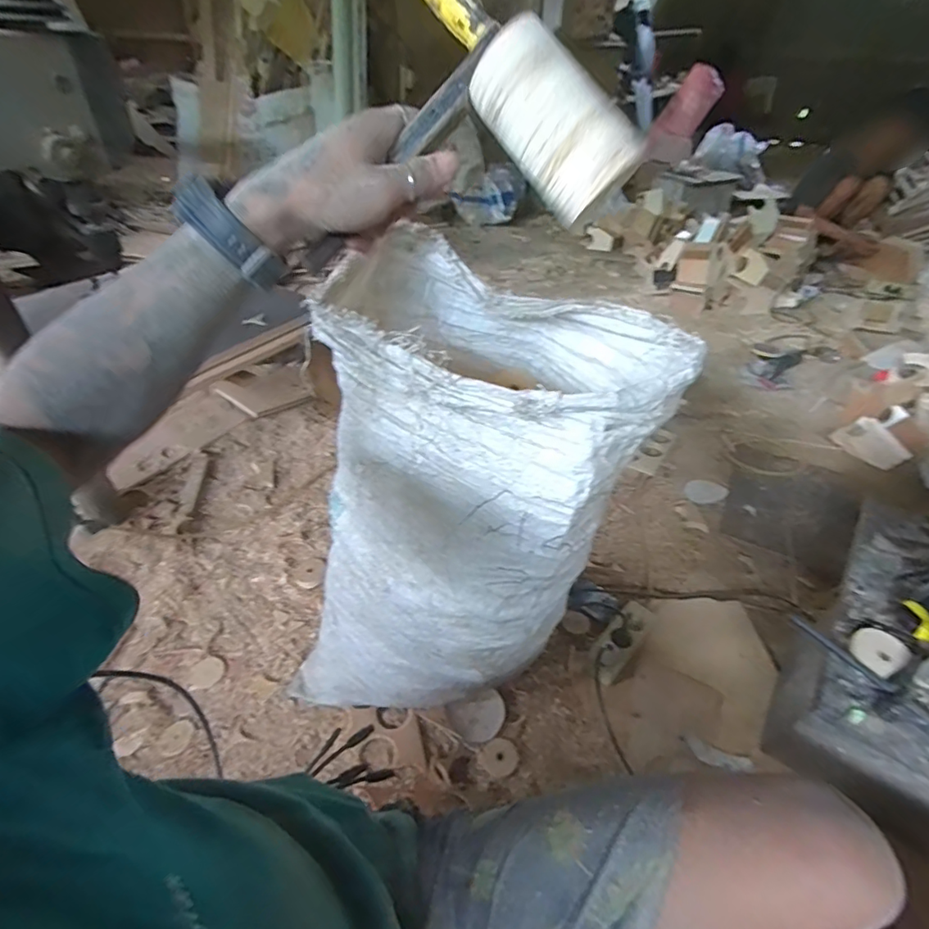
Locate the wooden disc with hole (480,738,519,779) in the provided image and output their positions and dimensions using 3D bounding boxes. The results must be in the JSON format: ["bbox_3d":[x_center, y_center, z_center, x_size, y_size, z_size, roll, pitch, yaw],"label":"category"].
[{"bbox_3d":[0.054,0.441,0.759,0.055,0.012,0.049,-26,45,-31],"label":"wooden disc with hole"}]

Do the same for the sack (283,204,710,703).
[{"bbox_3d":[0.000,0.053,0.696,0.403,0.585,0.316,10,39,12],"label":"sack"}]

